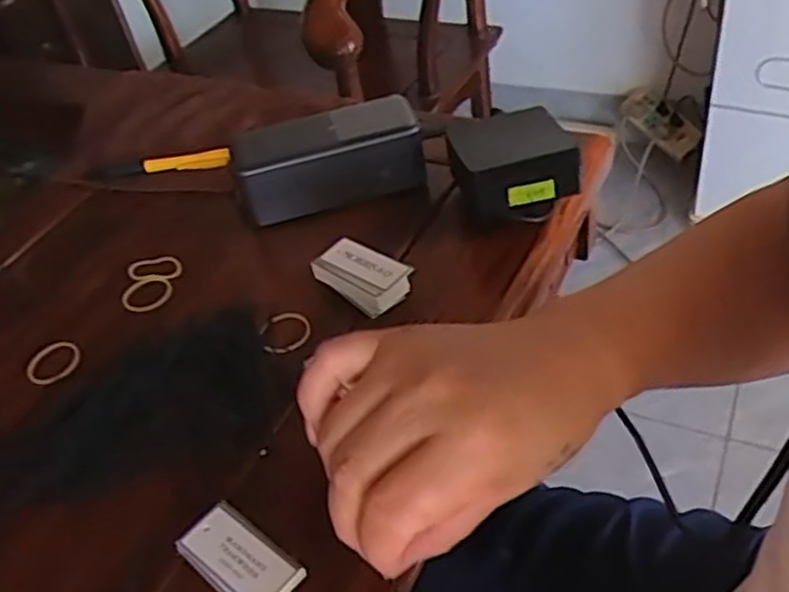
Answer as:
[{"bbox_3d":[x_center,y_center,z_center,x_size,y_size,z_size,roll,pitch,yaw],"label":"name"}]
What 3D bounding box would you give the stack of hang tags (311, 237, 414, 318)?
[{"bbox_3d":[-0.020,-0.014,0.467,0.056,0.022,0.029,28,55,35],"label":"stack of hang tags"}]

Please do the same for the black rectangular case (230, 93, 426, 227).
[{"bbox_3d":[-0.046,-0.096,0.534,0.125,0.053,0.050,-16,43,-7],"label":"black rectangular case"}]

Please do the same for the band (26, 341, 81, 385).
[{"bbox_3d":[-0.209,0.040,0.469,0.033,0.004,0.036,-6,43,6],"label":"band"}]

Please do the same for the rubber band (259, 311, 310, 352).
[{"bbox_3d":[-0.065,0.021,0.454,0.030,0.004,0.034,-20,43,-10],"label":"rubber band"}]

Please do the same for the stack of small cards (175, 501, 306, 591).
[{"bbox_3d":[-0.069,0.119,0.344,0.059,0.014,0.030,27,55,34],"label":"stack of small cards"}]

